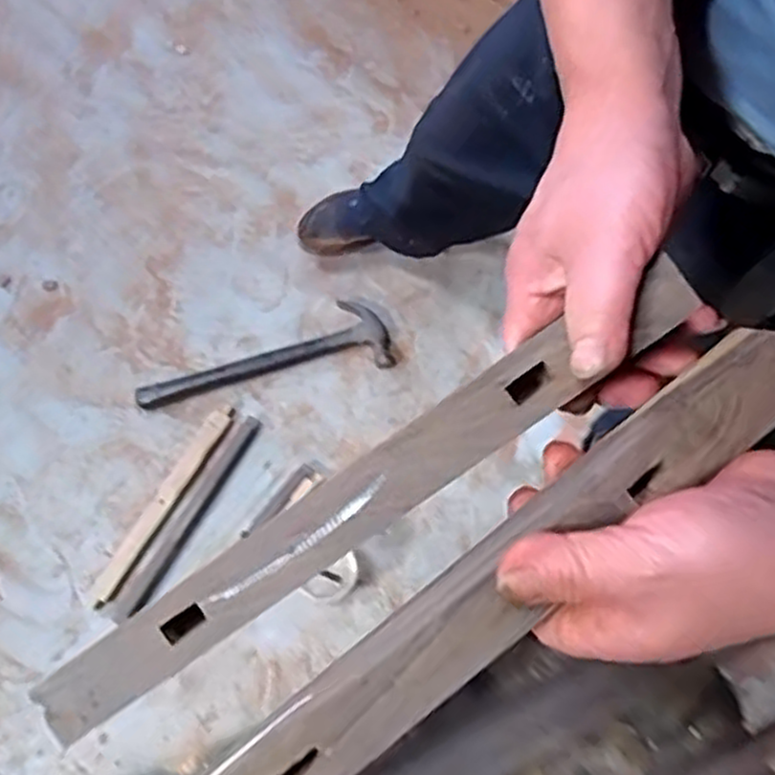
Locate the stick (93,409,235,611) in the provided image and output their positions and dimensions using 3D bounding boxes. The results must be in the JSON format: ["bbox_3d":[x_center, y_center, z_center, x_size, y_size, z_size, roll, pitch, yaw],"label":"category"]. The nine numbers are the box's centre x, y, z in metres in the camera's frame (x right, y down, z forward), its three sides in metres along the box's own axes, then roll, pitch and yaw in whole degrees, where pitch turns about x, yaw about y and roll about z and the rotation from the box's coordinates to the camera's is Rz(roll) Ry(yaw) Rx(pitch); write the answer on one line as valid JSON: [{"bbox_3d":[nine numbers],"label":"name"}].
[{"bbox_3d":[-0.343,0.177,1.173,0.033,0.024,0.343,28,73,10],"label":"stick"}]

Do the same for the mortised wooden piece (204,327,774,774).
[{"bbox_3d":[0.034,0.091,0.309,0.321,0.023,0.039,-41,75,0],"label":"mortised wooden piece"}]

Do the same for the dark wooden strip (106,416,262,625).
[{"bbox_3d":[-0.298,0.194,1.149,0.041,0.021,0.351,31,74,10],"label":"dark wooden strip"}]

